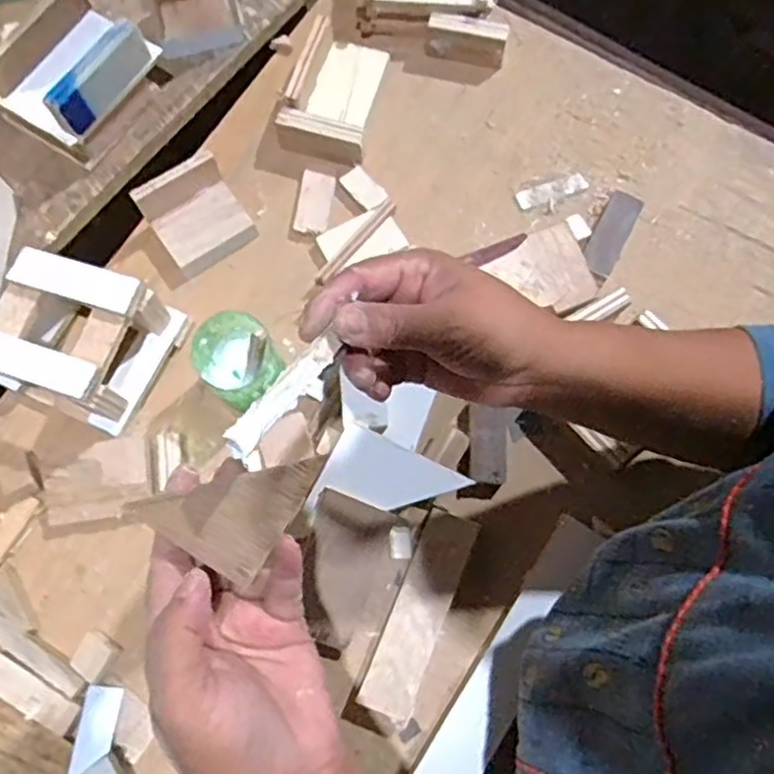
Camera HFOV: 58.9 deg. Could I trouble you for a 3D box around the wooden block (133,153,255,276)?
[{"bbox_3d":[-0.153,-0.137,0.556,0.073,0.059,0.064,-34,78,-10],"label":"wooden block"}]

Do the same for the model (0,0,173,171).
[{"bbox_3d":[-0.272,-0.267,0.555,0.146,0.078,0.113,30,76,6],"label":"model"}]

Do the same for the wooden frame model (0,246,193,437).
[{"bbox_3d":[-0.224,-0.037,0.502,0.103,0.076,0.108,21,75,4],"label":"wooden frame model"}]

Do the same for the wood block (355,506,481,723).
[{"bbox_3d":[0.024,0.158,0.486,0.039,0.018,0.141,22,76,7],"label":"wood block"}]

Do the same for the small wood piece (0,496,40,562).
[{"bbox_3d":[-0.285,0.110,0.511,0.018,0.004,0.063,26,72,7],"label":"small wood piece"}]

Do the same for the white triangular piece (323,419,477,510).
[{"bbox_3d":[0.004,0.066,0.494,0.094,0.004,0.049,26,85,2],"label":"white triangular piece"}]

